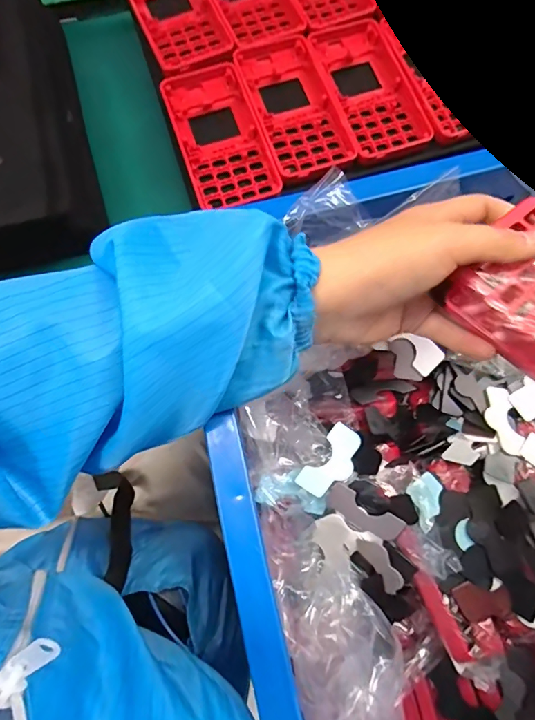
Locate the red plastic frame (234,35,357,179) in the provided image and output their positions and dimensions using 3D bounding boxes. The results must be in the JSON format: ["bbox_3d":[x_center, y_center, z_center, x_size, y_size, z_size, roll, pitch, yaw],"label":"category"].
[{"bbox_3d":[0.021,-0.199,0.337,0.062,0.016,0.124,-19,74,-6],"label":"red plastic frame"}]

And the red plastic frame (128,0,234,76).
[{"bbox_3d":[-0.077,-0.293,0.359,0.063,0.015,0.122,-22,75,-7],"label":"red plastic frame"}]

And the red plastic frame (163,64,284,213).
[{"bbox_3d":[-0.037,-0.173,0.331,0.061,0.018,0.120,-17,74,-6],"label":"red plastic frame"}]

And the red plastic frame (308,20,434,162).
[{"bbox_3d":[0.080,-0.217,0.344,0.062,0.017,0.124,-19,74,-7],"label":"red plastic frame"}]

